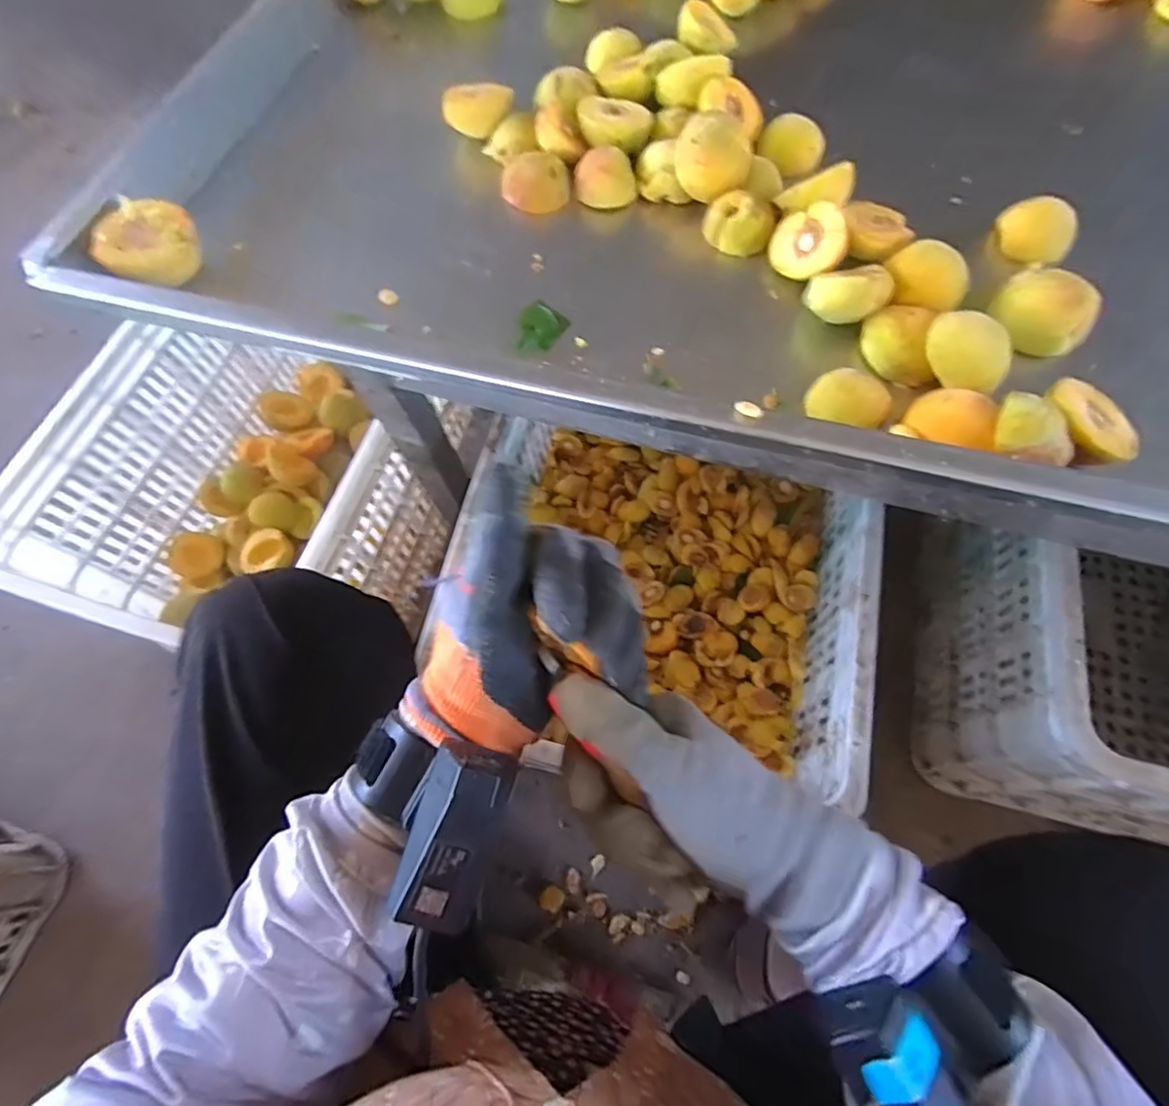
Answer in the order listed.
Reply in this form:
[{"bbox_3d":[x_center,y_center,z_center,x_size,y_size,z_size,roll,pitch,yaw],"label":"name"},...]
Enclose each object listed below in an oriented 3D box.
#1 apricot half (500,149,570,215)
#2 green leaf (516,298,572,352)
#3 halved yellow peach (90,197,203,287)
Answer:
[{"bbox_3d":[-0.043,-0.323,0.513,0.056,0.026,0.046,-17,67,-5],"label":"apricot half"},{"bbox_3d":[-0.036,-0.173,0.459,0.034,0.012,0.047,28,71,14],"label":"green leaf"},{"bbox_3d":[-0.355,-0.253,0.484,0.073,0.039,0.062,-36,70,-12],"label":"halved yellow peach"}]

